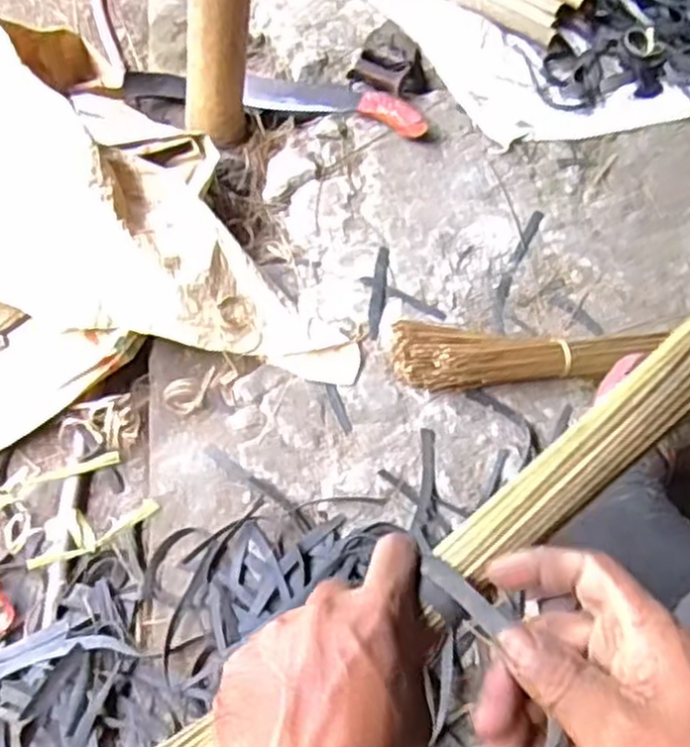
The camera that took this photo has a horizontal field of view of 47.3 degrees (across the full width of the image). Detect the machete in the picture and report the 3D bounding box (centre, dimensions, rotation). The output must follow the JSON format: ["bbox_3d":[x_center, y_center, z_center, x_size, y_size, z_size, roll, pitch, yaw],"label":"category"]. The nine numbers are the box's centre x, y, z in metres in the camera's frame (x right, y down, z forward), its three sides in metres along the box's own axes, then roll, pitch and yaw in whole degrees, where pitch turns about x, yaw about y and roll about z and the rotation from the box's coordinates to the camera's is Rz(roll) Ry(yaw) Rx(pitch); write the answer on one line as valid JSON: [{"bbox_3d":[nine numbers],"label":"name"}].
[{"bbox_3d":[-0.091,-0.422,1.173,0.443,0.062,0.098,13,60,5],"label":"machete"}]

